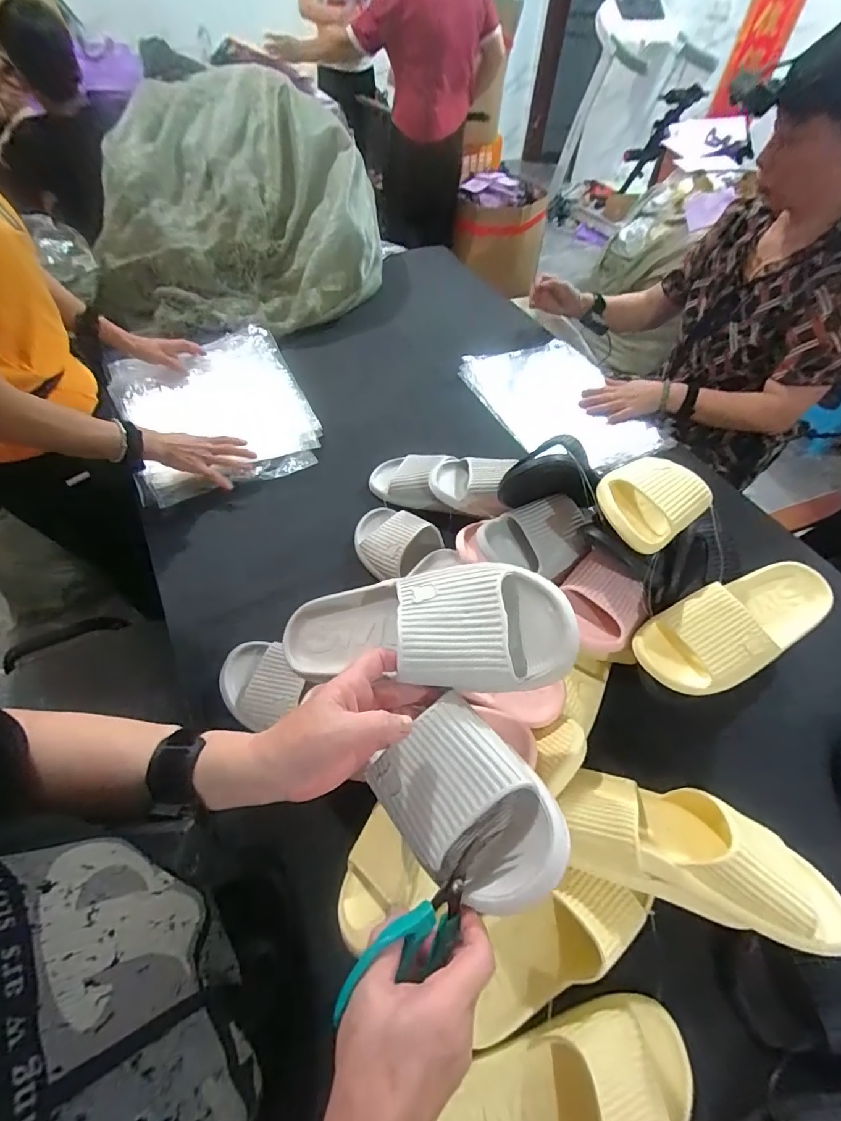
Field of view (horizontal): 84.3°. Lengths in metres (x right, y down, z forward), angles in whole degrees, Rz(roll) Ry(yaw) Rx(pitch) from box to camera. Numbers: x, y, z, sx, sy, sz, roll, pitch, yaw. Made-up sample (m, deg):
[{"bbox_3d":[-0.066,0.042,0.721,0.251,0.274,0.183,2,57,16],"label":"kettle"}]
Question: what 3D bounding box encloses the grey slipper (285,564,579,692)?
[{"bbox_3d":[-0.009,0.060,0.428,0.279,0.071,0.113,-5,50,26],"label":"grey slipper"}]

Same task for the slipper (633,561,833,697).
[{"bbox_3d":[0.361,0.072,0.523,0.230,0.060,0.097,-18,57,-15],"label":"slipper"}]

